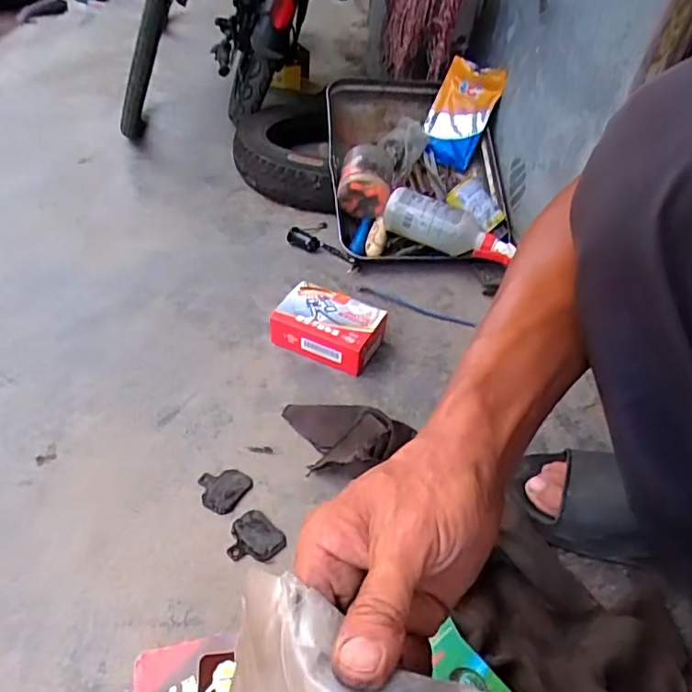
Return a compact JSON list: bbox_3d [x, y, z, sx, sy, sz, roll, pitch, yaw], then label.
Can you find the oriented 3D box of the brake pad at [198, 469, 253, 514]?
[{"bbox_3d":[-0.124,0.140,0.563,0.048,0.005,0.052,21,42,16],"label":"brake pad"}]

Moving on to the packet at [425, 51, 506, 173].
[{"bbox_3d":[0.199,-0.407,0.992,0.102,0.171,0.030,29,19,19],"label":"packet"}]

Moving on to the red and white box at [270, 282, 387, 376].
[{"bbox_3d":[-0.022,-0.024,0.734,0.129,0.055,0.087,20,41,15],"label":"red and white box"}]

